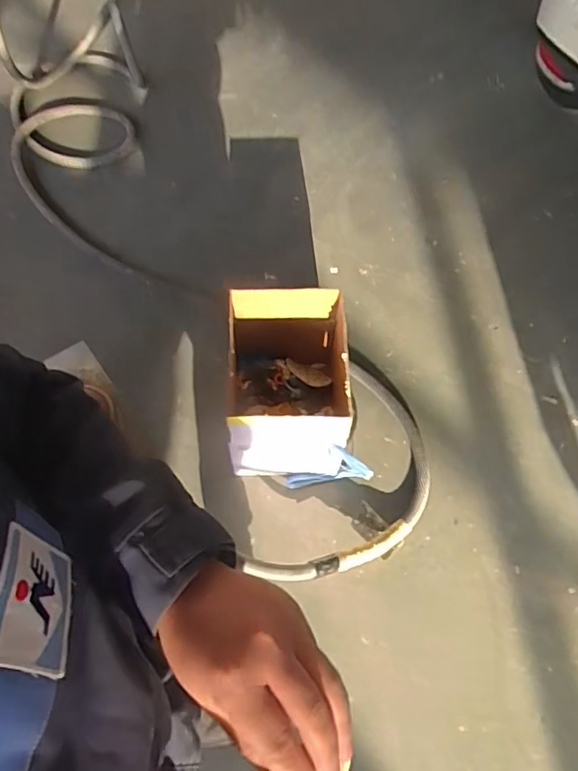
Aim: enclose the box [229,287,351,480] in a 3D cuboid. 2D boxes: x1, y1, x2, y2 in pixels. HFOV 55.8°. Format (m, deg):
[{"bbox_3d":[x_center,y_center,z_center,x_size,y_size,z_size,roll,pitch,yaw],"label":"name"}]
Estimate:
[{"bbox_3d":[-0.006,-0.004,1.351,0.272,0.319,0.352,2,63,-1],"label":"box"}]

